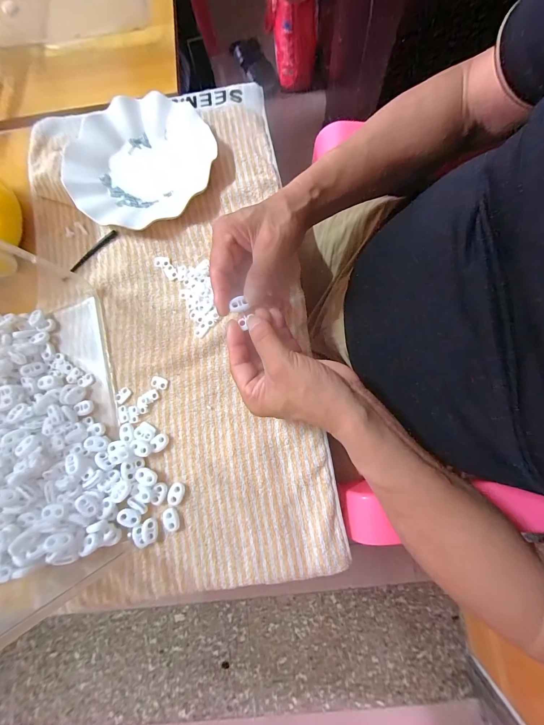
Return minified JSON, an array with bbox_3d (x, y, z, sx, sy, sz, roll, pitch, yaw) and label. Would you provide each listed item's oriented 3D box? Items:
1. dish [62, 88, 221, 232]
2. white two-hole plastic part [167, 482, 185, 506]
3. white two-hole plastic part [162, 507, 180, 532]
[{"bbox_3d":[-0.166,-0.252,0.364,0.177,0.028,0.173,-1,79,4],"label":"dish"},{"bbox_3d":[-0.099,0.136,0.299,0.016,0.004,0.023,16,81,7],"label":"white two-hole plastic part"},{"bbox_3d":[-0.104,0.161,0.295,0.016,0.006,0.022,-17,79,1],"label":"white two-hole plastic part"}]

